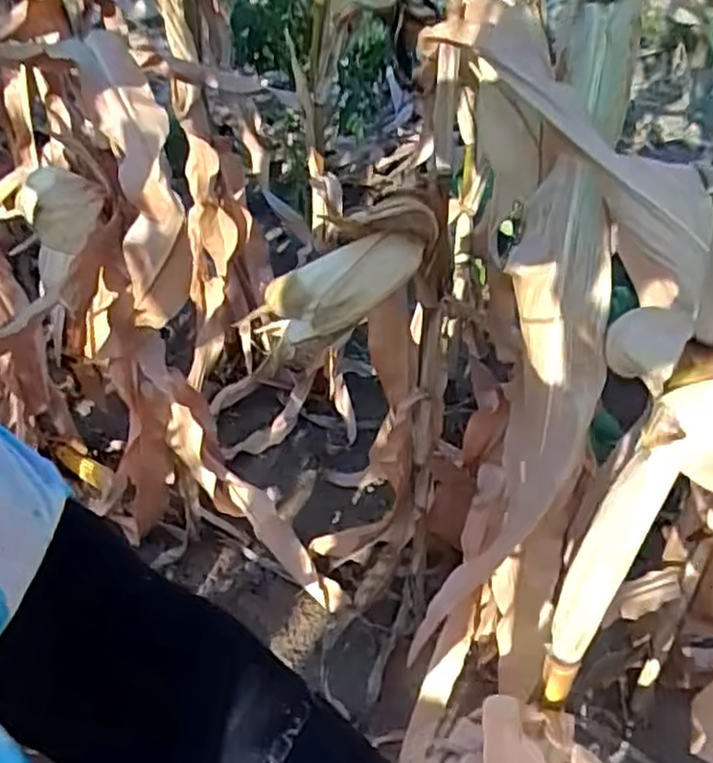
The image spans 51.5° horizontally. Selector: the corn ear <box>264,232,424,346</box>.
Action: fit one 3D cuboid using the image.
[{"bbox_3d":[-0.007,-0.120,0.880,0.204,0.073,0.067,-29,45,-4],"label":"corn ear"}]

